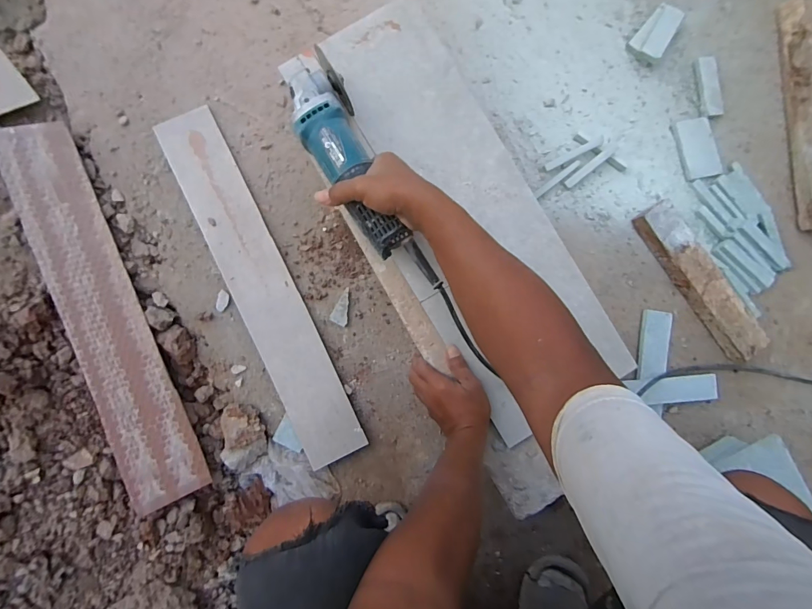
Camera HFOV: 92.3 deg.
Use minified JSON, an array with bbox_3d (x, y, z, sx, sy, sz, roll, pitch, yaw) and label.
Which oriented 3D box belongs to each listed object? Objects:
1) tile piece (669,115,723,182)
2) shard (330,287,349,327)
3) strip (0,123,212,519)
[{"bbox_3d":[0.488,-0.261,0.652,0.063,0.015,0.103,-15,90,1],"label":"tile piece"},{"bbox_3d":[-0.105,0.003,0.625,0.026,0.007,0.059,7,87,-5],"label":"shard"},{"bbox_3d":[-0.449,0.011,0.576,0.095,0.008,0.586,-22,88,-23],"label":"strip"}]

